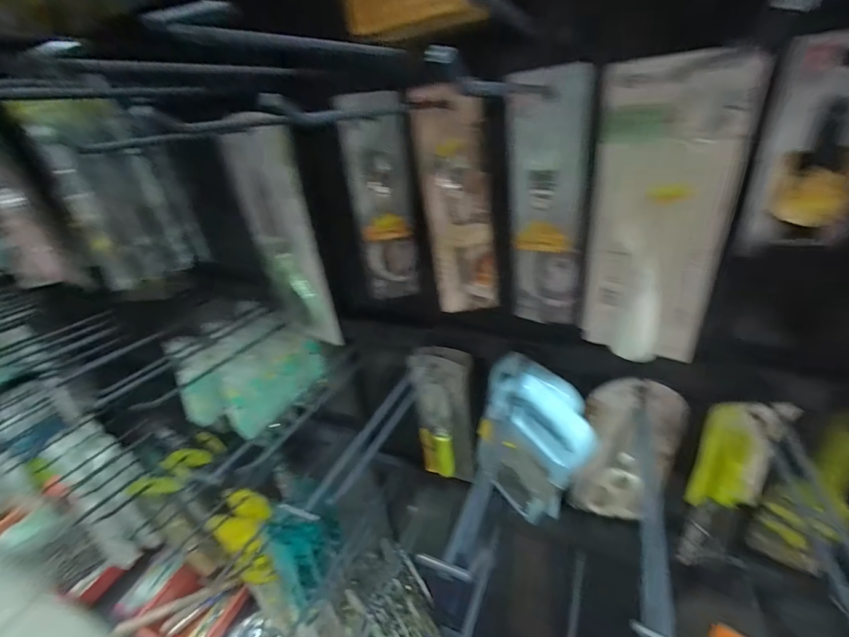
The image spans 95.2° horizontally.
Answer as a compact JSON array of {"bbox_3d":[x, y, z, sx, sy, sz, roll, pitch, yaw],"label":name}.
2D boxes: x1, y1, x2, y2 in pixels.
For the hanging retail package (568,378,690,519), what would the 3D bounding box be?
[{"bbox_3d":[0.281,0.195,0.546,0.123,0.240,0.040,6,31,22],"label":"hanging retail package"}]

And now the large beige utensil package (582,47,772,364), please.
[{"bbox_3d":[0.193,-0.073,0.329,0.102,0.249,0.035,14,37,33],"label":"large beige utensil package"}]

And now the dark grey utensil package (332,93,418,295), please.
[{"bbox_3d":[-0.048,-0.132,0.479,0.070,0.253,0.030,-9,34,-5],"label":"dark grey utensil package"}]

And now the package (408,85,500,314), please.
[{"bbox_3d":[0.038,-0.115,0.426,0.067,0.243,0.018,-7,34,7],"label":"package"}]

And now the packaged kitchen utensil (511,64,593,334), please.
[{"bbox_3d":[0.122,-0.107,0.388,0.069,0.241,0.021,3,30,18],"label":"packaged kitchen utensil"}]

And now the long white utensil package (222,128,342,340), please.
[{"bbox_3d":[-0.172,-0.086,0.467,0.120,0.251,0.015,12,34,27],"label":"long white utensil package"}]

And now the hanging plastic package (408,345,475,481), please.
[{"bbox_3d":[0.032,0.156,0.622,0.089,0.253,0.032,0,29,12],"label":"hanging plastic package"}]

